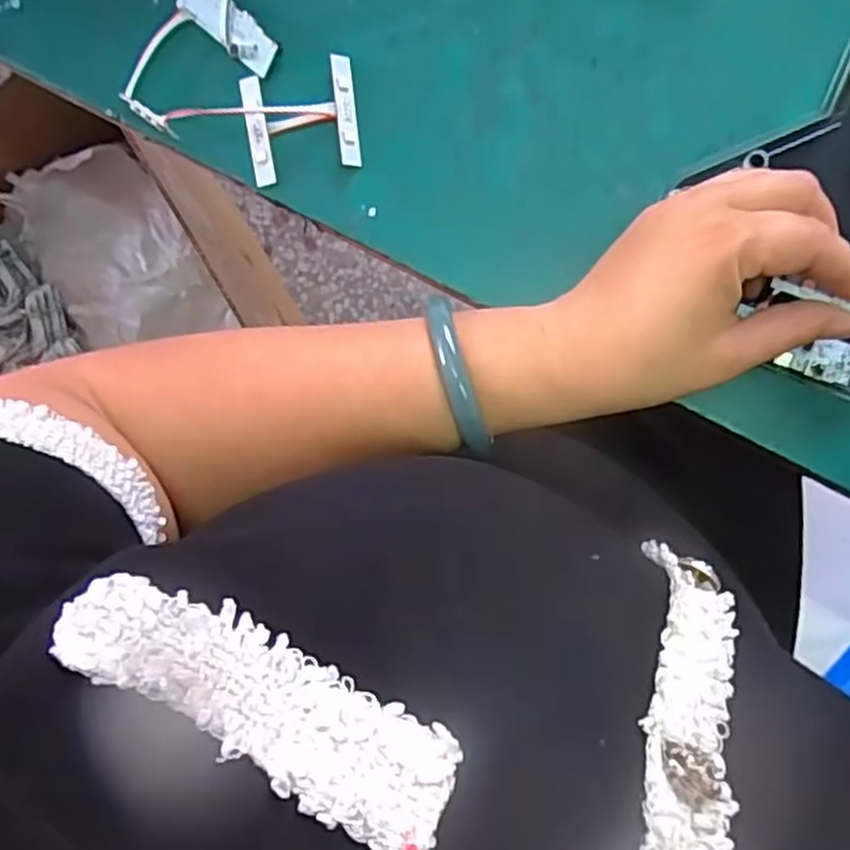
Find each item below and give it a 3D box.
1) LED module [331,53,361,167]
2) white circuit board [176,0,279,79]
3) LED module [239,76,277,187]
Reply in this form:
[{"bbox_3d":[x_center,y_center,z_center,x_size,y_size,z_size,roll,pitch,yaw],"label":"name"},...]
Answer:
[{"bbox_3d":[-0.039,-0.154,0.364,0.010,0.004,0.056,-7,88,4],"label":"LED module"},{"bbox_3d":[-0.099,-0.200,0.369,0.061,0.007,0.019,41,92,4],"label":"white circuit board"},{"bbox_3d":[-0.083,-0.146,0.367,0.011,0.004,0.057,-10,88,4],"label":"LED module"}]

